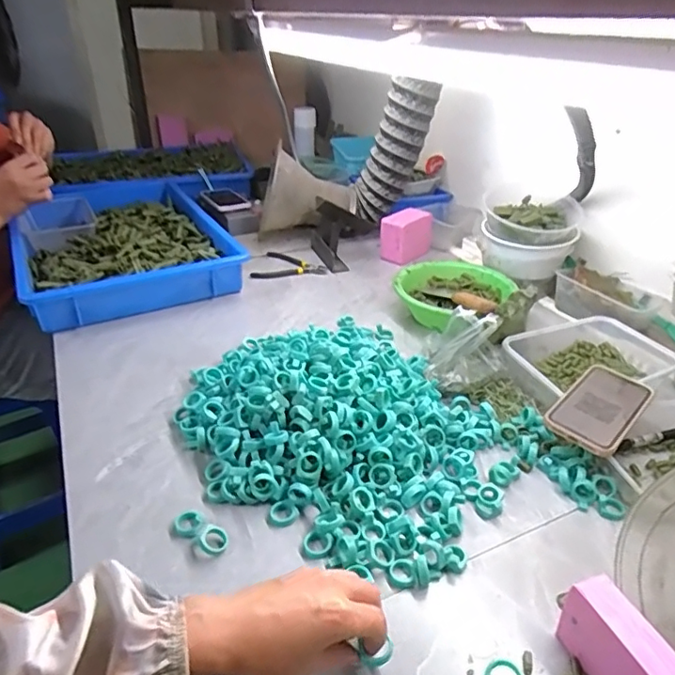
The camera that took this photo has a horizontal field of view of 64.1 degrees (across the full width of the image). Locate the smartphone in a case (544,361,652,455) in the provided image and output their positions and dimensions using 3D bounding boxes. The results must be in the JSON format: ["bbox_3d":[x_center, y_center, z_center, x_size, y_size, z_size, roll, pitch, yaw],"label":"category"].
[{"bbox_3d":[0.314,0.080,0.639,0.078,0.017,0.153,26,40,35],"label":"smartphone in a case"}]

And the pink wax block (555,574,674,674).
[{"bbox_3d":[0.217,0.246,0.399,0.031,0.072,0.109,-10,32,-19],"label":"pink wax block"}]

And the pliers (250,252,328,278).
[{"bbox_3d":[-0.100,-0.151,1.101,0.147,0.016,0.104,-3,31,-8],"label":"pliers"}]

